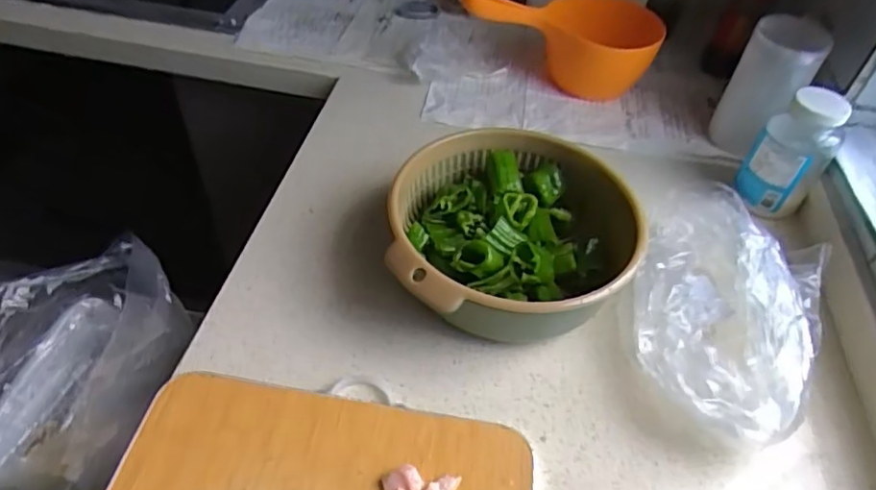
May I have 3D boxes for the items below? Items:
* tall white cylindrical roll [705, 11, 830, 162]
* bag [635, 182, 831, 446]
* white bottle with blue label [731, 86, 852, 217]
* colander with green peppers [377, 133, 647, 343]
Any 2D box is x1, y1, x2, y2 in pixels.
[{"bbox_3d":[0.402,-0.193,0.736,0.081,0.148,0.072,28,50,19],"label":"tall white cylindrical roll"},{"bbox_3d":[0.261,0.051,0.542,0.158,0.098,0.250,24,49,16],"label":"bag"},{"bbox_3d":[0.392,-0.102,0.665,0.075,0.133,0.060,32,51,22],"label":"white bottle with blue label"},{"bbox_3d":[0.068,-0.007,0.577,0.218,0.093,0.223,2,47,-5],"label":"colander with green peppers"}]

